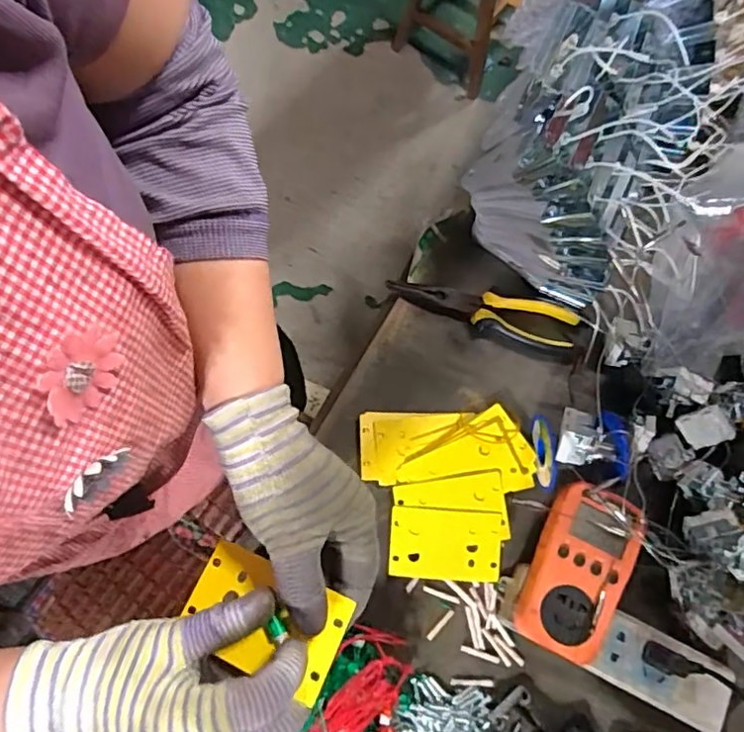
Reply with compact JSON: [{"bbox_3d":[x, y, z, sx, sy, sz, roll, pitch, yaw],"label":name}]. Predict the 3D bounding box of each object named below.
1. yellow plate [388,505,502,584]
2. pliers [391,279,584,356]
[{"bbox_3d":[0.064,0.158,0.504,0.095,0.004,0.060,3,85,4],"label":"yellow plate"},{"bbox_3d":[0.106,-0.057,0.556,0.178,0.024,0.044,19,76,4],"label":"pliers"}]

